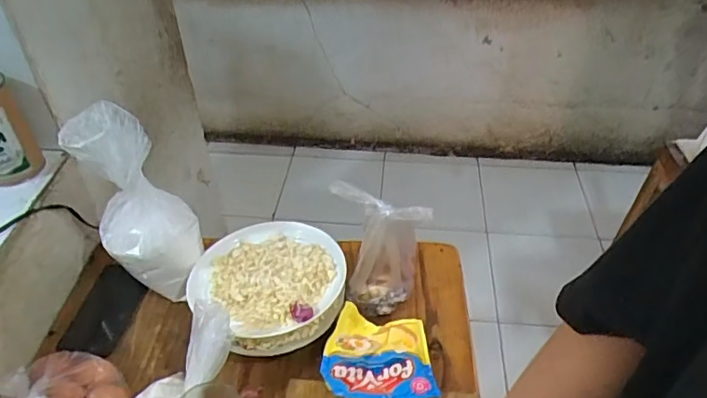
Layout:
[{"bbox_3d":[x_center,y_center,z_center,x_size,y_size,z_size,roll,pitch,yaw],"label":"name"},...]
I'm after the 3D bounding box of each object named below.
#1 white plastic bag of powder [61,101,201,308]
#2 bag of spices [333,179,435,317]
[{"bbox_3d":[-0.286,0.007,0.705,0.110,0.250,0.126,-34,51,-31],"label":"white plastic bag of powder"},{"bbox_3d":[0.041,0.064,0.701,0.118,0.180,0.081,-8,42,-8],"label":"bag of spices"}]

